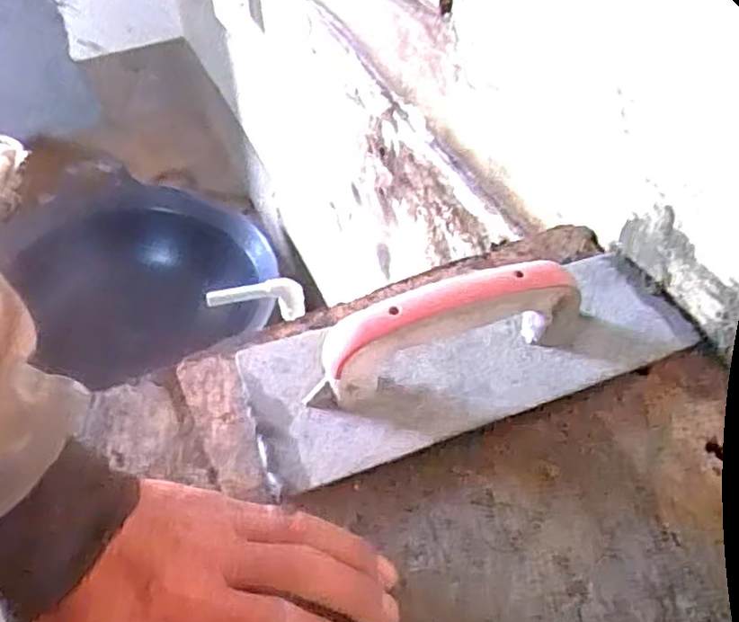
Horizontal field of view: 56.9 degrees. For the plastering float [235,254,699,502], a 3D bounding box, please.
[{"bbox_3d":[0.061,0.008,0.410,0.279,0.065,0.110,-16,48,-12],"label":"plastering float"}]

